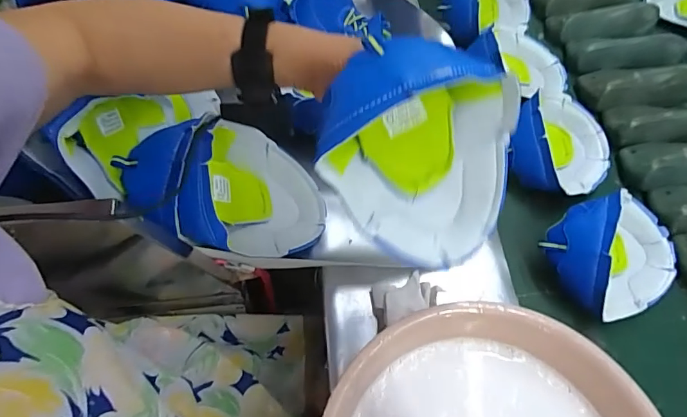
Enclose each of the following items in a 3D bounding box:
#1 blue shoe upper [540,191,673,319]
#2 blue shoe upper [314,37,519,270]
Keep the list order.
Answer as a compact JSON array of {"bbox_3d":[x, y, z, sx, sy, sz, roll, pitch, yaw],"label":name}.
[{"bbox_3d":[0.378,0.055,0.594,0.208,0.094,0.144,-24,62,-15],"label":"blue shoe upper"},{"bbox_3d":[0.067,-0.052,0.391,0.164,0.189,0.100,-45,31,3],"label":"blue shoe upper"}]

